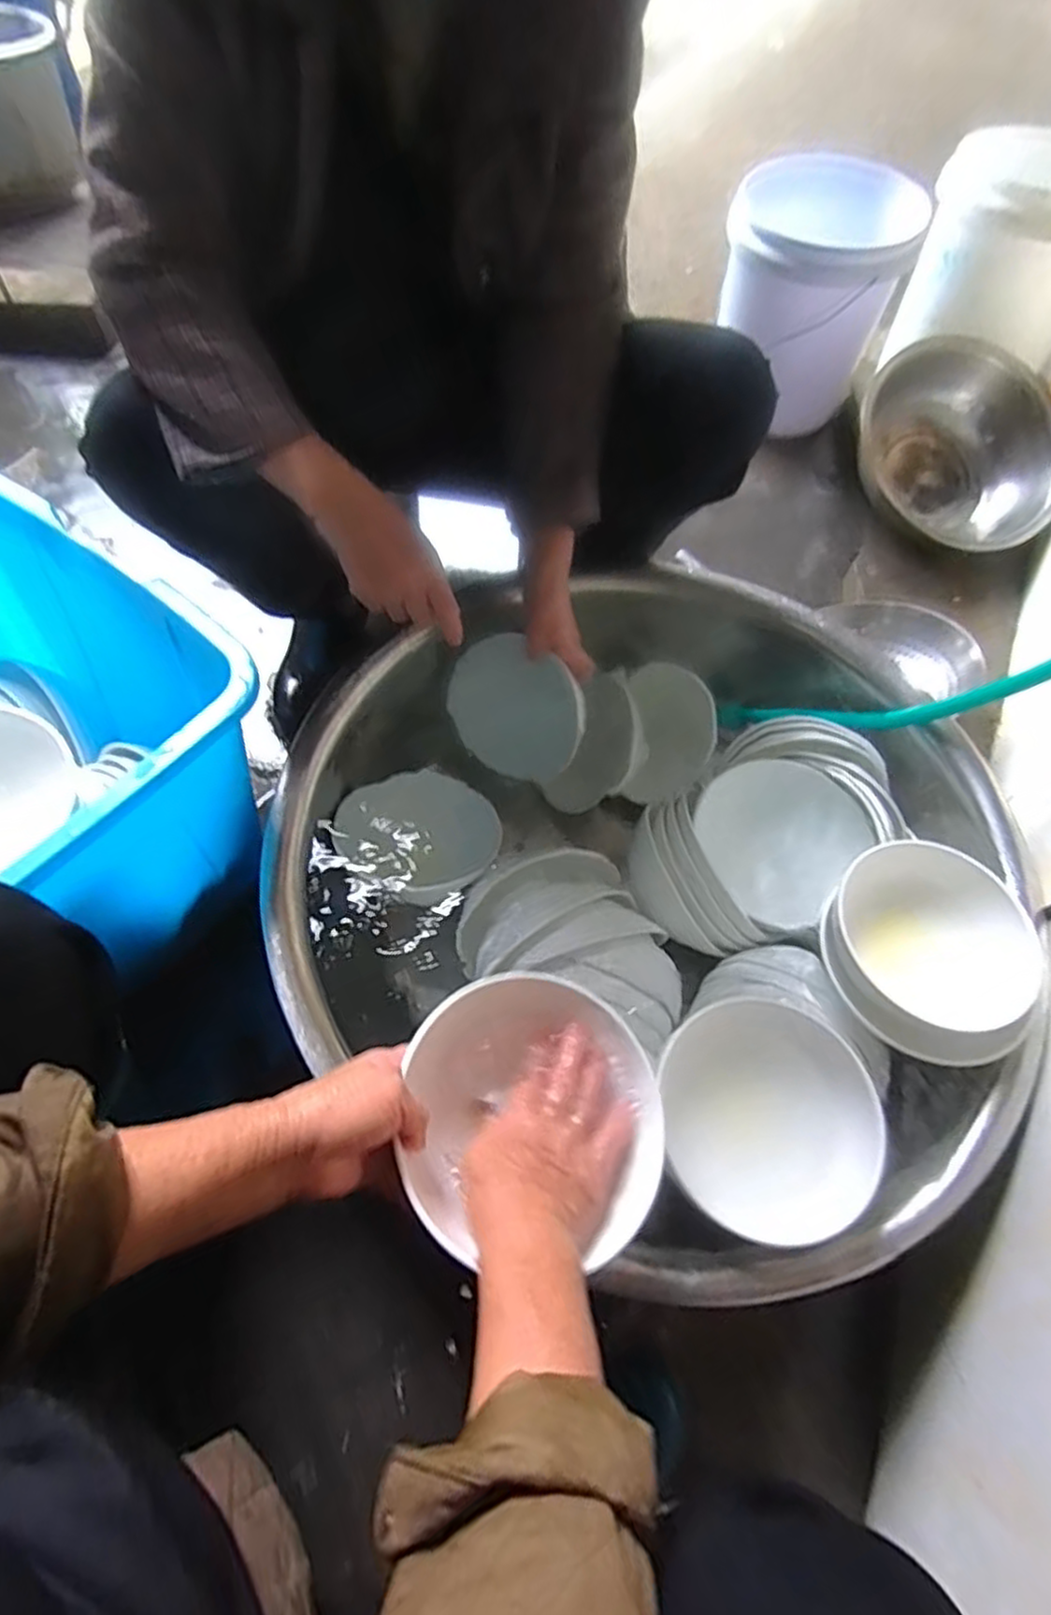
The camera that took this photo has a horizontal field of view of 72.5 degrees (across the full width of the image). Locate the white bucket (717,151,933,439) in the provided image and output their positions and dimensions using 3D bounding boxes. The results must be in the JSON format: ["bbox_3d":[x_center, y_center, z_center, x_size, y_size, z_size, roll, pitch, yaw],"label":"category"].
[{"bbox_3d":[0.461,-0.850,1.202,0.275,0.290,0.277,1,60,-3],"label":"white bucket"}]

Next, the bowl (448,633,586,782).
[{"bbox_3d":[-0.008,-0.112,0.819,0.165,0.050,0.139,25,105,16],"label":"bowl"}]

